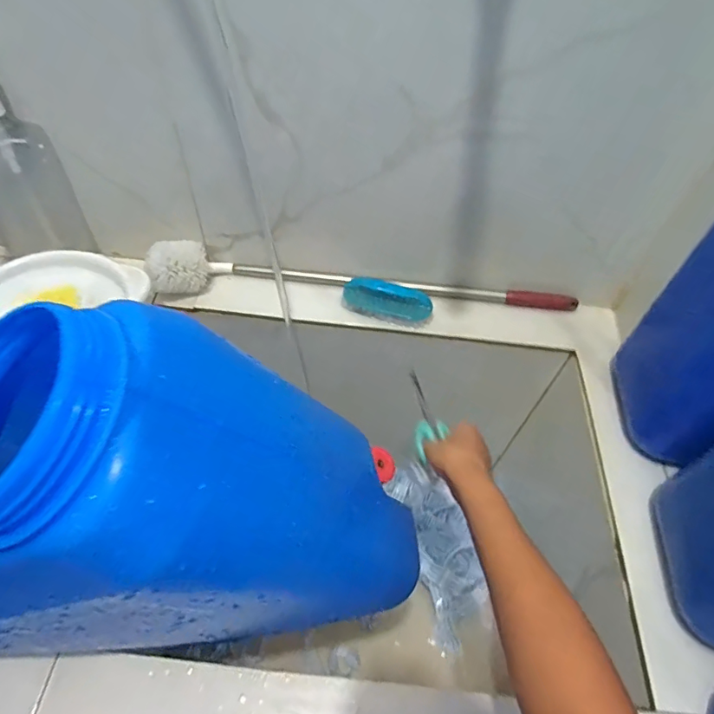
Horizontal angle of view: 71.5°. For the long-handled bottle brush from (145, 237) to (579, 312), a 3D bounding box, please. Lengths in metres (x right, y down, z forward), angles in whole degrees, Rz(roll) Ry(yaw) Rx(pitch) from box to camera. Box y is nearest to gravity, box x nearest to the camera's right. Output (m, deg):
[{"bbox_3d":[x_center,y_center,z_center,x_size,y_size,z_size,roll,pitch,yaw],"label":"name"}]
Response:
[{"bbox_3d":[0.014,-0.114,0.698,0.592,0.062,0.081,1,53,-3],"label":"long-handled bottle brush"}]

